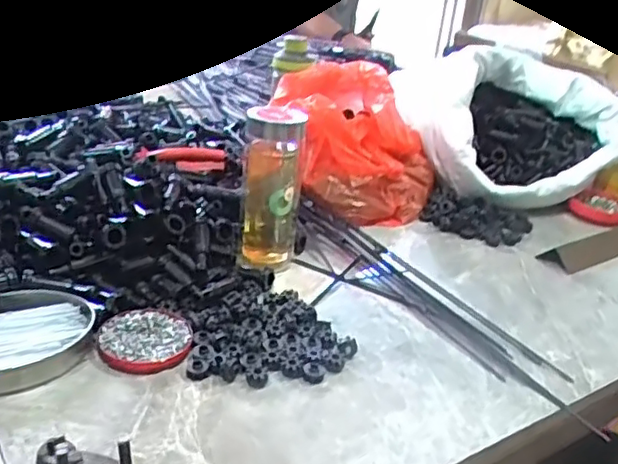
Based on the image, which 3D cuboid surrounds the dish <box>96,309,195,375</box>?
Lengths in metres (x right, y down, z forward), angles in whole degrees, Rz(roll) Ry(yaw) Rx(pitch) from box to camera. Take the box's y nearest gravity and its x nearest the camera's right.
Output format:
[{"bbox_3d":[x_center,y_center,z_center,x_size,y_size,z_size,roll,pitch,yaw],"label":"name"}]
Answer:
[{"bbox_3d":[-0.148,0.097,0.584,0.080,0.013,0.075,6,26,-3],"label":"dish"}]

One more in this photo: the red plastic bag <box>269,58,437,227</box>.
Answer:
[{"bbox_3d":[0.065,-0.144,0.943,0.245,0.145,0.284,9,26,5],"label":"red plastic bag"}]

